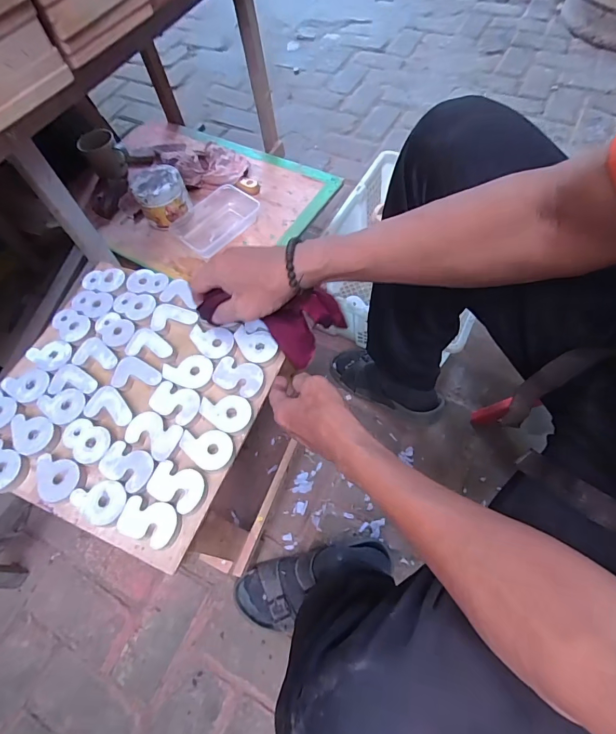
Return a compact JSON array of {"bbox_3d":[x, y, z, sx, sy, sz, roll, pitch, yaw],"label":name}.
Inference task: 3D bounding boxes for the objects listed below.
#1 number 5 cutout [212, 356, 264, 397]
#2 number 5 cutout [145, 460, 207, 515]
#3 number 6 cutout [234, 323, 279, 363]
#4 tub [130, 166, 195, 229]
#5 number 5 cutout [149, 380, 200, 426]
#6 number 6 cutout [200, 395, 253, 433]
[{"bbox_3d":[-0.086,0.010,0.491,0.066,0.007,0.041,22,65,15],"label":"number 5 cutout"},{"bbox_3d":[-0.139,0.128,0.433,0.061,0.008,0.042,21,65,15],"label":"number 5 cutout"},{"bbox_3d":[-0.066,-0.032,0.509,0.039,0.006,0.061,-35,64,-14],"label":"number 6 cutout"},{"bbox_3d":[-0.303,-0.353,0.835,0.096,0.078,0.101,-2,62,4],"label":"tub"},{"bbox_3d":[-0.157,0.041,0.479,0.063,0.006,0.041,26,66,18],"label":"number 5 cutout"},{"bbox_3d":[-0.096,0.050,0.470,0.062,0.006,0.042,31,68,19],"label":"number 6 cutout"}]

